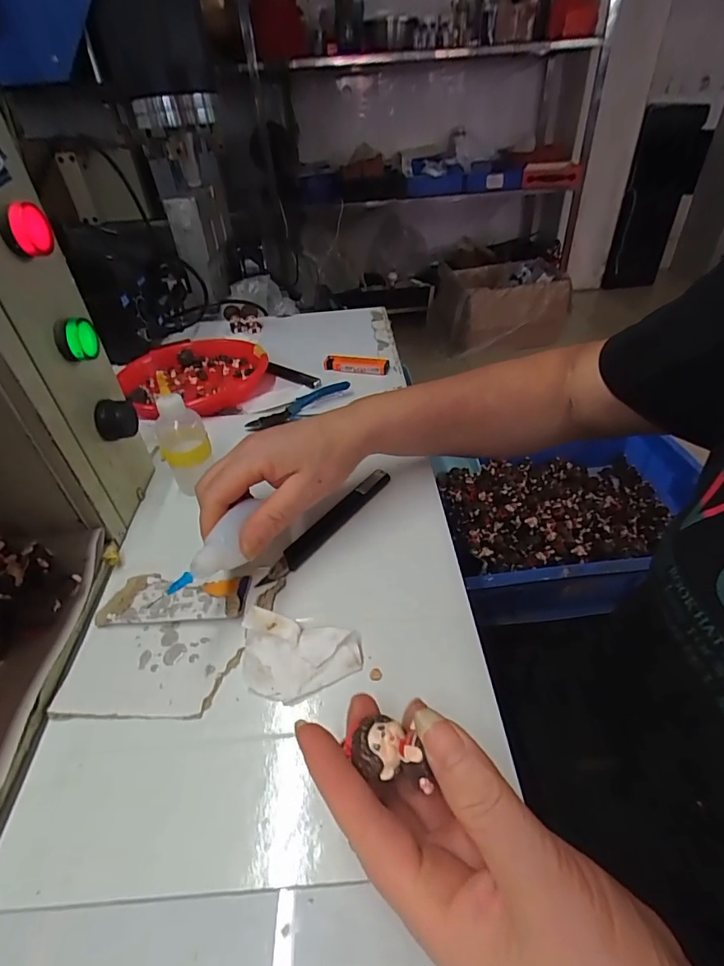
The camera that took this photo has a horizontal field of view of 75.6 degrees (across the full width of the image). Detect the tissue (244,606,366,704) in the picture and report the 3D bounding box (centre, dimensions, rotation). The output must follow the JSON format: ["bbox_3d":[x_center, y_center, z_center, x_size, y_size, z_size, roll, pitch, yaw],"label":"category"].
[{"bbox_3d":[-0.037,0.103,0.276,0.070,0.023,0.044,2,40,4],"label":"tissue"}]

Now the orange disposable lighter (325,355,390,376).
[{"bbox_3d":[-0.009,-0.151,0.590,0.083,0.017,0.021,9,41,12],"label":"orange disposable lighter"}]

